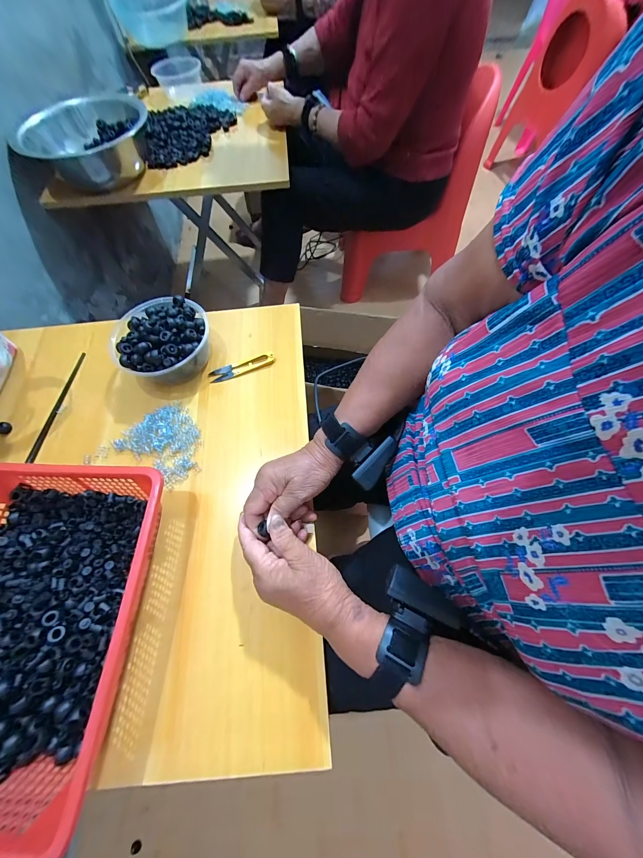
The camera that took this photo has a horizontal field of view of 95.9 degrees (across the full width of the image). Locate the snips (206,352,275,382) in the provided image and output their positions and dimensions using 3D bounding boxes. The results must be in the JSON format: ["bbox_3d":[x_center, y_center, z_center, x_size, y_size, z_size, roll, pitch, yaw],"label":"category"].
[{"bbox_3d":[-0.127,-0.100,0.458,0.105,0.009,0.022,-20,67,-6],"label":"snips"}]

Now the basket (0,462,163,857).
[{"bbox_3d":[-0.301,0.191,0.302,0.214,0.072,0.294,3,66,3],"label":"basket"}]

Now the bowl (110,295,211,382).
[{"bbox_3d":[-0.237,-0.128,0.441,0.135,0.076,0.125,-1,66,2],"label":"bowl"}]

